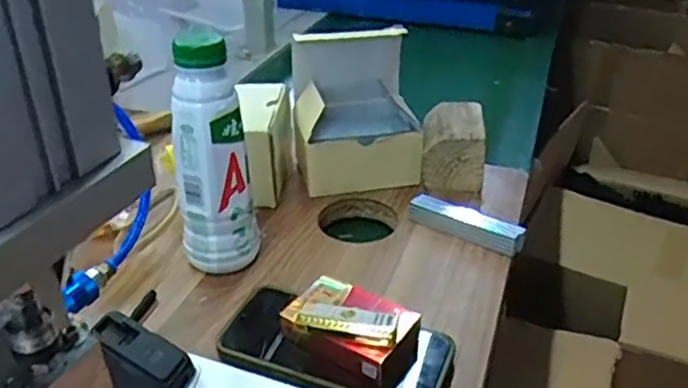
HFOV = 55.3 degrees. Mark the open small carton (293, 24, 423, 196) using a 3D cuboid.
[{"bbox_3d":[0.013,-0.083,0.677,0.116,0.155,0.080,-6,32,-11],"label":"open small carton"}]

